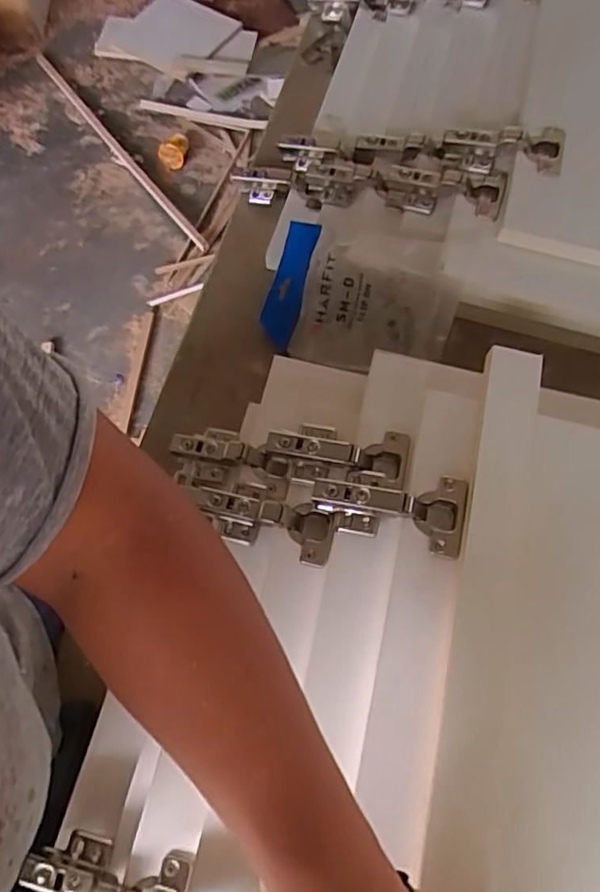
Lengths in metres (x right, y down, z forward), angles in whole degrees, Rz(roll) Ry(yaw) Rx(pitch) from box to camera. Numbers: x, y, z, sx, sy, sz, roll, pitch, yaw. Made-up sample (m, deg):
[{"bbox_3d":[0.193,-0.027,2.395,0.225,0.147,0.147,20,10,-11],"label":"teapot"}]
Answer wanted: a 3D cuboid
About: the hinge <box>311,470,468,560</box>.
[{"bbox_3d":[0.066,0.045,0.453,0.112,0.045,0.063,14,69,4],"label":"hinge"}]

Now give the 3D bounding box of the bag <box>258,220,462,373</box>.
[{"bbox_3d":[0.054,-0.142,0.579,0.190,0.024,0.131,18,98,27],"label":"bag"}]

